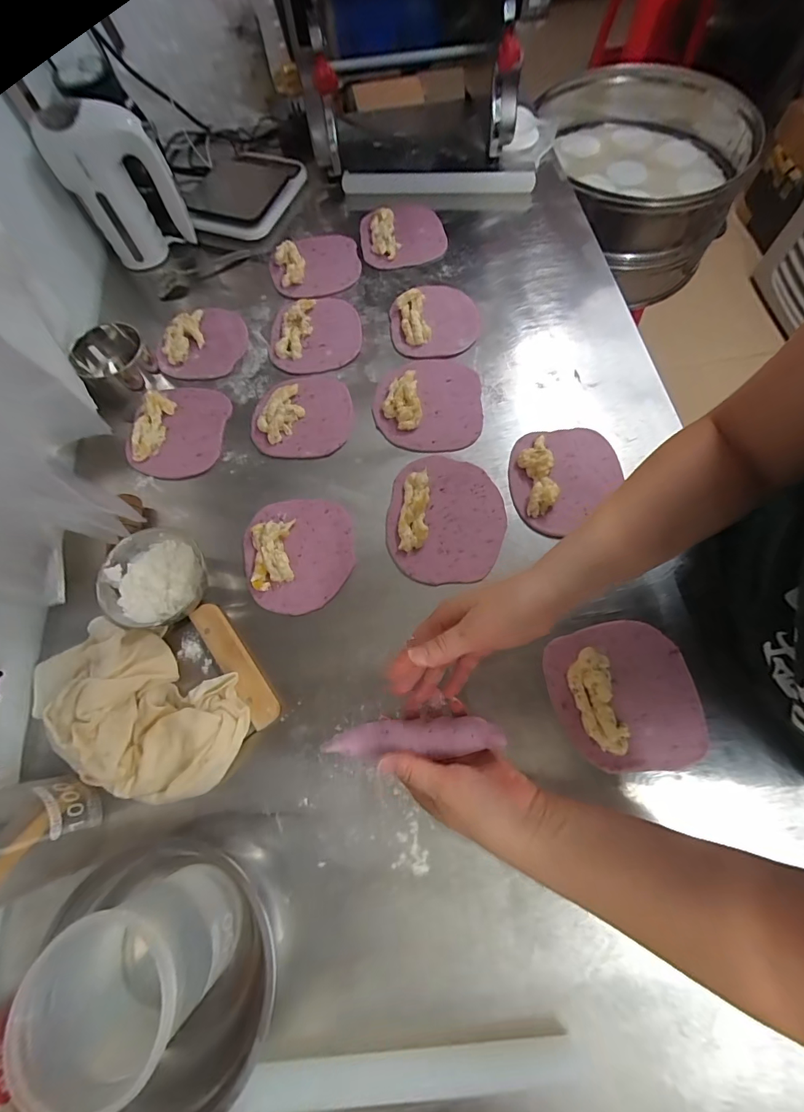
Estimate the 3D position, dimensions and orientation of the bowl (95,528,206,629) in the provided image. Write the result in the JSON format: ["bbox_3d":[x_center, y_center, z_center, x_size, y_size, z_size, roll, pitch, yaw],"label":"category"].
[{"bbox_3d":[-0.271,0.028,0.465,0.100,0.051,0.102,-1,69,2],"label":"bowl"}]

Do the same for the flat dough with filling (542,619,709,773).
[{"bbox_3d":[0.227,0.137,0.421,0.140,0.025,0.139,-8,69,-1],"label":"flat dough with filling"}]

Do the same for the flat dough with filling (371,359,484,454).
[{"bbox_3d":[0.035,-0.208,0.557,0.143,0.022,0.144,-3,69,1],"label":"flat dough with filling"}]

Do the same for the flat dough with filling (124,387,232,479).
[{"bbox_3d":[-0.302,-0.174,0.559,0.120,0.028,0.141,9,70,5],"label":"flat dough with filling"}]

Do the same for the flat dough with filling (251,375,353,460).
[{"bbox_3d":[-0.136,-0.195,0.560,0.132,0.023,0.128,-7,69,-1],"label":"flat dough with filling"}]

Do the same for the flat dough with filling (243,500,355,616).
[{"bbox_3d":[-0.122,-0.006,0.489,0.125,0.026,0.138,-7,69,-1],"label":"flat dough with filling"}]

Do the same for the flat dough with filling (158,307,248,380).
[{"bbox_3d":[-0.291,-0.316,0.612,0.112,0.026,0.127,23,72,10],"label":"flat dough with filling"}]

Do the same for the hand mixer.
[{"bbox_3d":[-0.395,-0.523,0.598,0.067,0.187,0.123,38,75,14],"label":"hand mixer"}]

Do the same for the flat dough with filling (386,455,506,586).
[{"bbox_3d":[0.052,-0.050,0.499,0.135,0.021,0.161,3,70,3],"label":"flat dough with filling"}]

